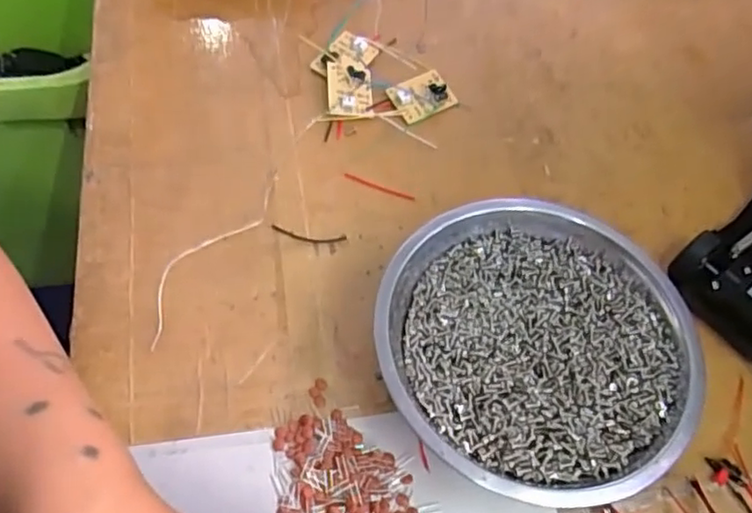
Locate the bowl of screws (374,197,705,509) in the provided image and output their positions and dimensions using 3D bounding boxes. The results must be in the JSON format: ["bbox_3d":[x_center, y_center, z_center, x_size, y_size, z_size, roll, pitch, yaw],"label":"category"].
[{"bbox_3d":[0.073,0.043,0.301,0.140,0.043,0.141,2,59,-3],"label":"bowl of screws"}]

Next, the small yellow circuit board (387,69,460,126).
[{"bbox_3d":[0.029,-0.103,0.404,0.038,0.005,0.029,-29,84,-15],"label":"small yellow circuit board"}]

